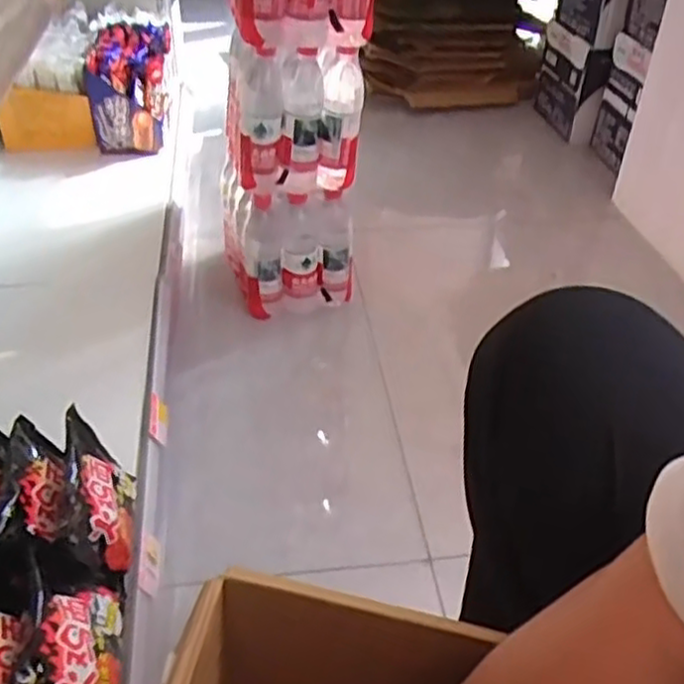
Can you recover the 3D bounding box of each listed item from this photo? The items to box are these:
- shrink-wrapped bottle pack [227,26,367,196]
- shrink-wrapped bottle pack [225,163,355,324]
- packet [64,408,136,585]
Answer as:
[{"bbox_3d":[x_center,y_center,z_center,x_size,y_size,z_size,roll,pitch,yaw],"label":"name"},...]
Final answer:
[{"bbox_3d":[-0.079,-0.364,1.144,0.198,0.216,0.175,-4,39,-7],"label":"shrink-wrapped bottle pack"},{"bbox_3d":[-0.101,-0.199,1.278,0.194,0.200,0.212,-10,41,-15],"label":"shrink-wrapped bottle pack"},{"bbox_3d":[-0.242,0.153,0.715,0.040,0.114,0.159,-33,40,6],"label":"packet"}]

